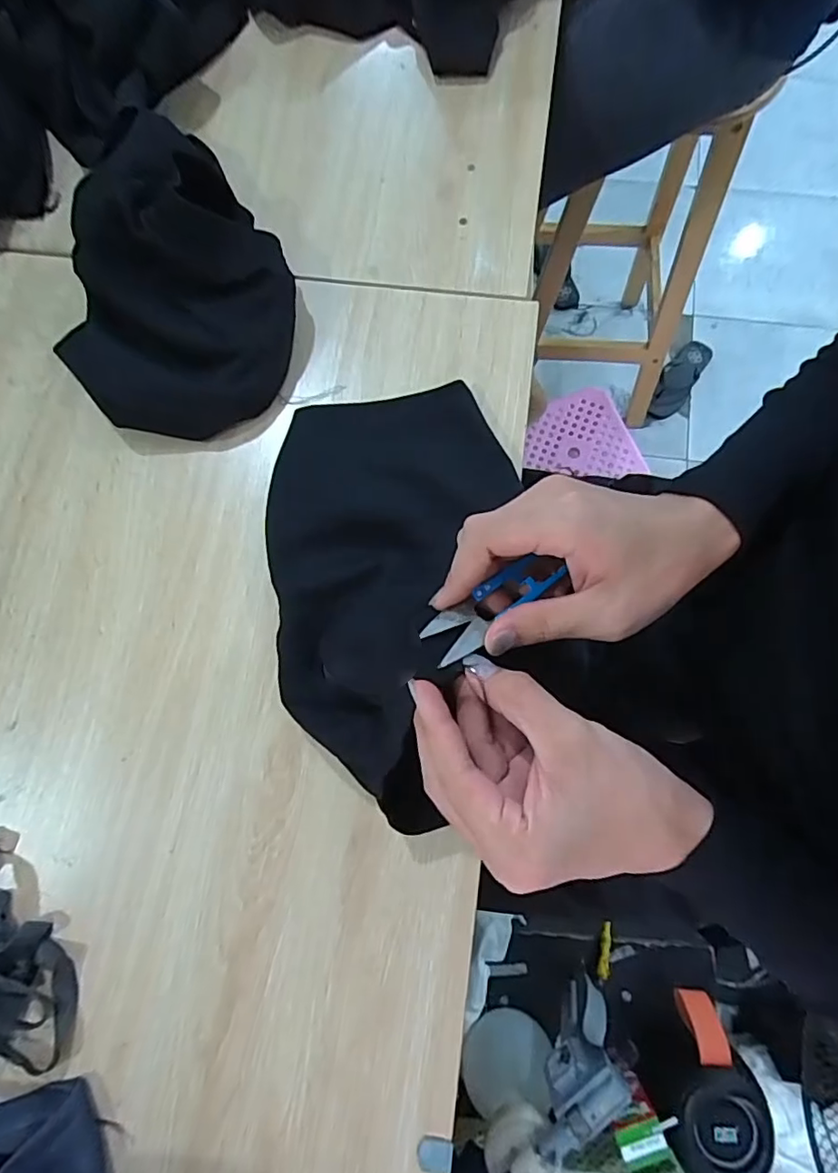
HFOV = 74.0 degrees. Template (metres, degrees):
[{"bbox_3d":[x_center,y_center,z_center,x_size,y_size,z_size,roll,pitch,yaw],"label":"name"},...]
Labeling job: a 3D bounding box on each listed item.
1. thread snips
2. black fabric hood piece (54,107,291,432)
[{"bbox_3d":[0.042,0.010,0.315,0.089,0.013,0.027,-34,80,-23],"label":"thread snips"},{"bbox_3d":[-0.237,-0.285,0.499,0.219,0.095,0.294,-20,78,-3],"label":"black fabric hood piece"}]

